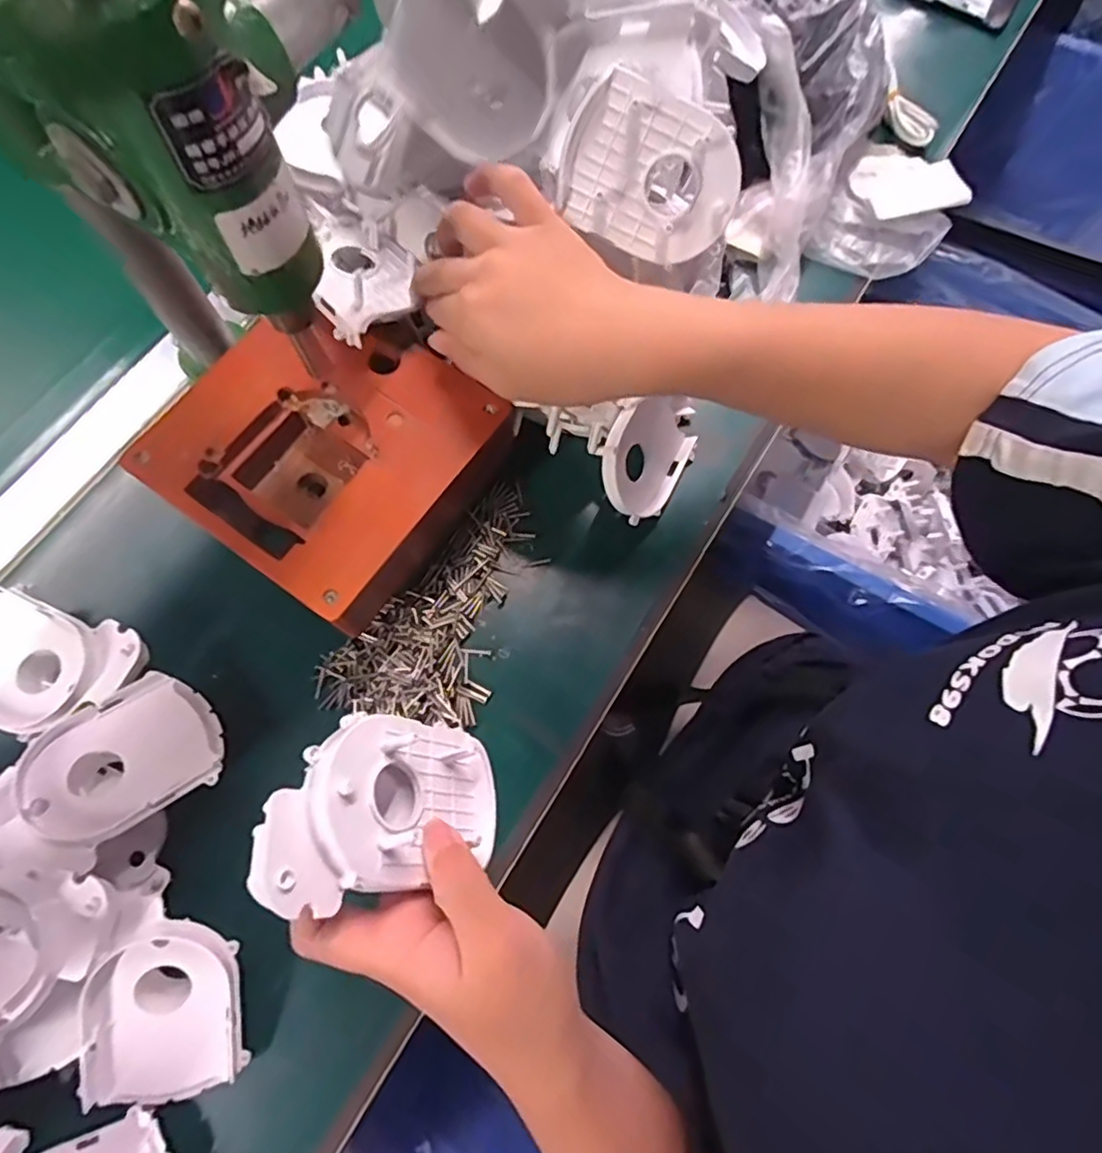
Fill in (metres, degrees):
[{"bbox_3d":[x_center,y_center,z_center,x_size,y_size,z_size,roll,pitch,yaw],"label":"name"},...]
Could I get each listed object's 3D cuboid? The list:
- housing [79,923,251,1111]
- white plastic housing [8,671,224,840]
[{"bbox_3d":[-0.181,0.206,0.290,0.066,0.013,0.087,-5,100,-11],"label":"housing"},{"bbox_3d":[-0.220,0.096,0.322,0.085,0.030,0.065,-30,76,-28],"label":"white plastic housing"}]

